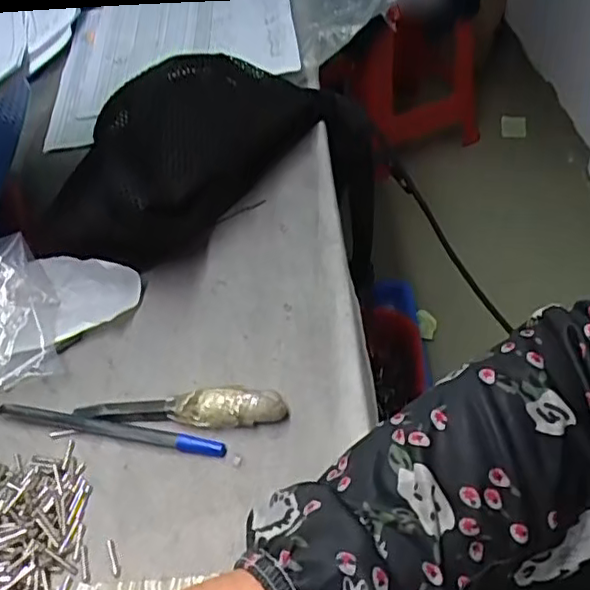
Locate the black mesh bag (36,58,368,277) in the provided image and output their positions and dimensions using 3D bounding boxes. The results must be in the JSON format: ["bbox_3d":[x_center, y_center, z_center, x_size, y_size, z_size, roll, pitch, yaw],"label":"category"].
[{"bbox_3d":[-0.057,-0.112,0.435,0.082,0.089,0.269,27,61,28],"label":"black mesh bag"}]

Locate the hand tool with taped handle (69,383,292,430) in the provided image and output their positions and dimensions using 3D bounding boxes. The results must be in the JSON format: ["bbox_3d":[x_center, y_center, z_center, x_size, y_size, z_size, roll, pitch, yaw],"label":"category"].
[{"bbox_3d":[-0.061,0.059,0.323,0.111,0.017,0.018,-1,48,7],"label":"hand tool with taped handle"}]

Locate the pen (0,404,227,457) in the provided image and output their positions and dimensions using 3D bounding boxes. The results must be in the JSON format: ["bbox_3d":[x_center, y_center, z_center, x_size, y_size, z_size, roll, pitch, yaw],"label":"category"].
[{"bbox_3d":[-0.104,0.069,0.326,0.139,0.006,0.008,6,53,15],"label":"pen"}]

